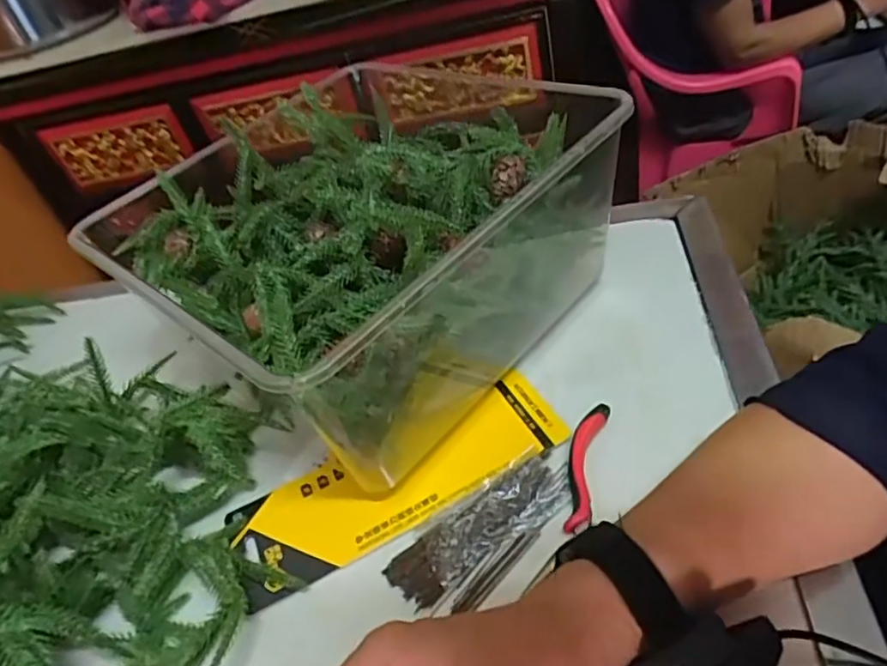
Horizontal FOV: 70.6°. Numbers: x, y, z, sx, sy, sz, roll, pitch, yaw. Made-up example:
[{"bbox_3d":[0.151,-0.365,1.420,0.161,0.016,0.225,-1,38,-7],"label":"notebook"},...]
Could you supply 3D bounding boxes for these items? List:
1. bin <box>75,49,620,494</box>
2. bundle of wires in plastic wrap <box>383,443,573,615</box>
[{"bbox_3d":[-0.058,-0.075,0.464,0.283,0.150,0.286,27,57,38],"label":"bin"},{"bbox_3d":[0.029,0.110,0.364,0.123,0.014,0.048,-36,45,-21],"label":"bundle of wires in plastic wrap"}]

